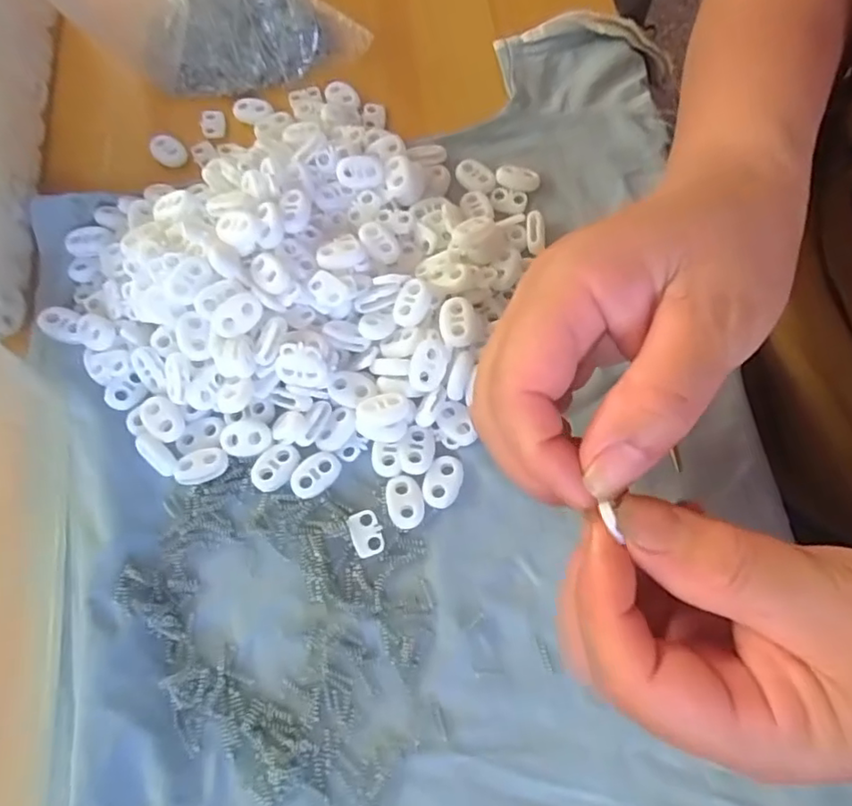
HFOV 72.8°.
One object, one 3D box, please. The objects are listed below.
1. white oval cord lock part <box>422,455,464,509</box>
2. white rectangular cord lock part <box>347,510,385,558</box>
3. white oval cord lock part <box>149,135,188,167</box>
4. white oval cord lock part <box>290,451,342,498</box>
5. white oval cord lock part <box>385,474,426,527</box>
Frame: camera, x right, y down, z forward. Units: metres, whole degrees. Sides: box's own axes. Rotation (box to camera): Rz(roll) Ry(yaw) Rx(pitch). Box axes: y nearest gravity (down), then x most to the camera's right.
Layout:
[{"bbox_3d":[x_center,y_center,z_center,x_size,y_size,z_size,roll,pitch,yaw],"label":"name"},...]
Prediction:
[{"bbox_3d":[0.007,0.032,0.239,0.015,0.004,0.022,19,72,9],"label":"white oval cord lock part"},{"bbox_3d":[-0.024,0.053,0.235,0.012,0.004,0.018,-17,70,-4],"label":"white rectangular cord lock part"},{"bbox_3d":[-0.140,-0.137,0.314,0.015,0.007,0.019,-38,73,-11],"label":"white oval cord lock part"},{"bbox_3d":[-0.047,0.030,0.244,0.022,0.004,0.016,-39,73,-11],"label":"white oval cord lock part"},{"bbox_3d":[-0.008,0.040,0.238,0.015,0.004,0.021,-11,70,-1],"label":"white oval cord lock part"}]

